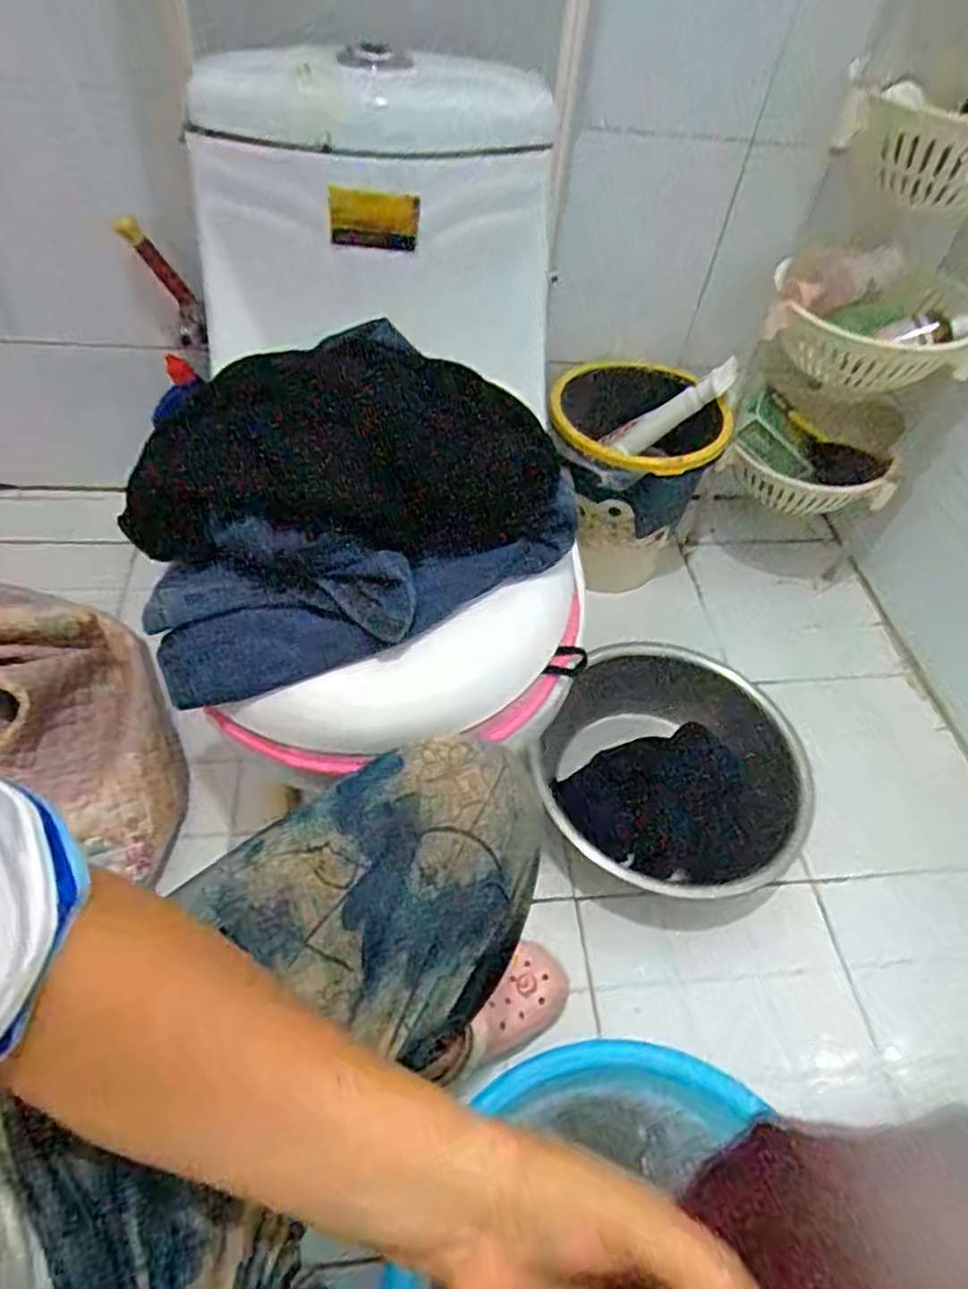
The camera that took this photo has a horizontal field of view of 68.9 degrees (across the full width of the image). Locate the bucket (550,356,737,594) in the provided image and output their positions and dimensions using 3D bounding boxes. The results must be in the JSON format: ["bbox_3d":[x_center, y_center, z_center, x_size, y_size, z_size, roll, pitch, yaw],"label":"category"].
[{"bbox_3d":[0.210,-0.259,1.084,0.231,0.291,0.243,3,51,-4],"label":"bucket"}]

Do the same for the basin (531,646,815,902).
[{"bbox_3d":[0.225,0.147,0.859,0.298,0.122,0.303,3,51,-4],"label":"basin"}]

